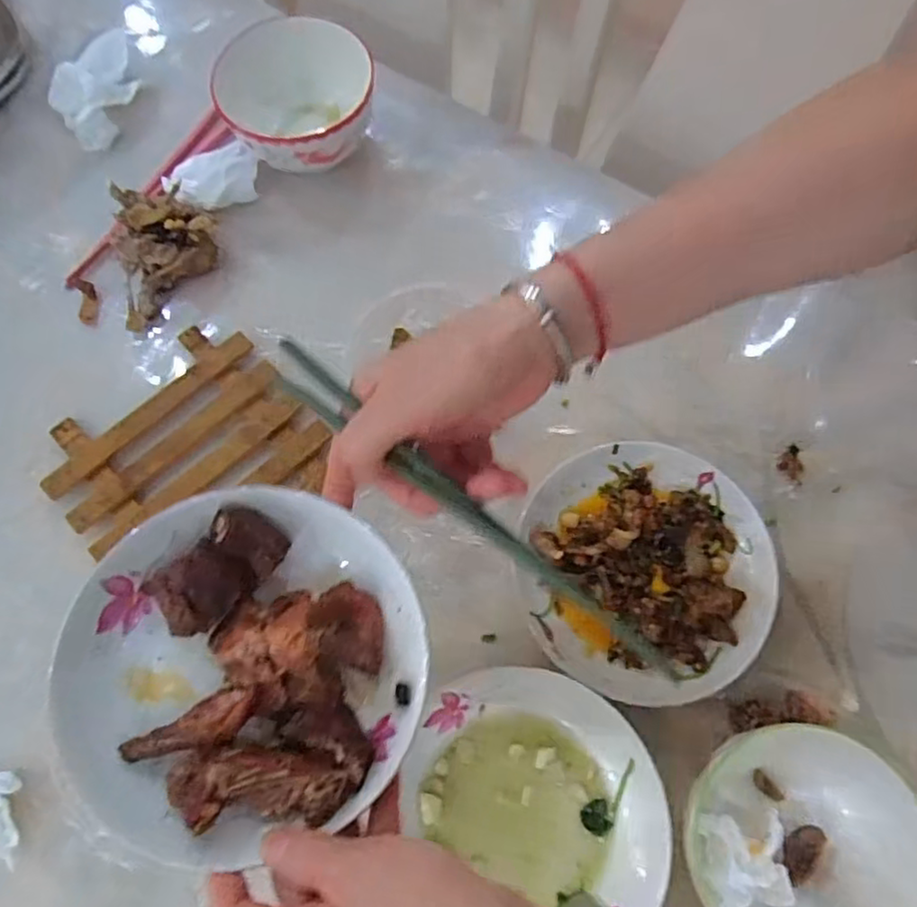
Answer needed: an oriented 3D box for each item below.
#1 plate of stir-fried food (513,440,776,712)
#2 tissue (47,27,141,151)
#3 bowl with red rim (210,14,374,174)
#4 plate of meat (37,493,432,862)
[{"bbox_3d":[0.123,0.076,0.438,0.160,0.032,0.160,10,72,5],"label":"plate of stir-fried food"},{"bbox_3d":[-0.311,-0.314,0.571,0.080,0.036,0.101,-24,73,-7],"label":"tissue"},{"bbox_3d":[-0.136,-0.283,0.544,0.125,0.071,0.127,0,71,1],"label":"bowl with red rim"},{"bbox_3d":[-0.103,0.101,0.326,0.167,0.043,0.164,0,71,1],"label":"plate of meat"}]

